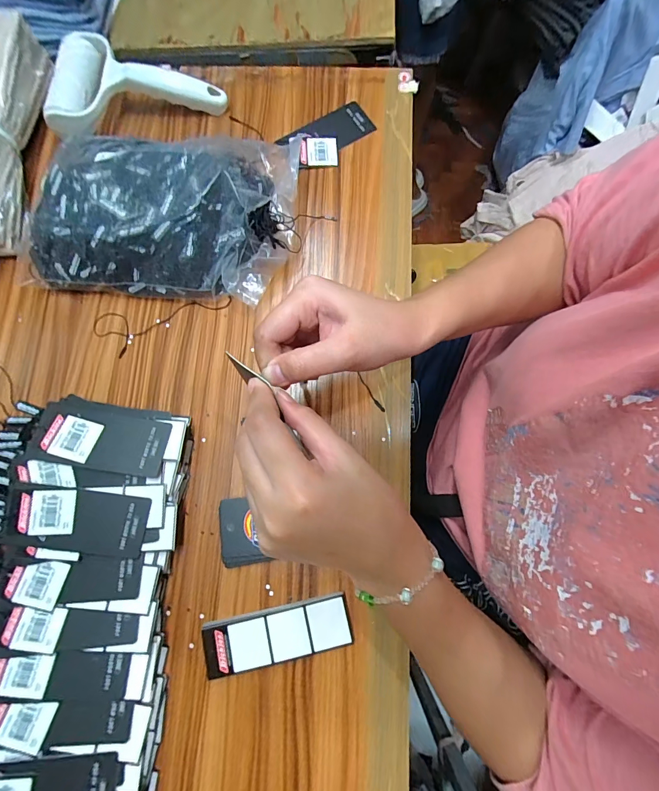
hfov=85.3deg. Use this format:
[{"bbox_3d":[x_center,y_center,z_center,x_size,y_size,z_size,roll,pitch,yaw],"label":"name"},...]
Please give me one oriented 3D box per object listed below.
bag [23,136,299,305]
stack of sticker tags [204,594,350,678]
[{"bbox_3d":[-0.161,-0.183,0.354,0.249,0.070,0.161,6,77,3],"label":"bag"},{"bbox_3d":[-0.043,0.195,0.296,0.118,0.012,0.039,-13,77,-2],"label":"stack of sticker tags"}]

